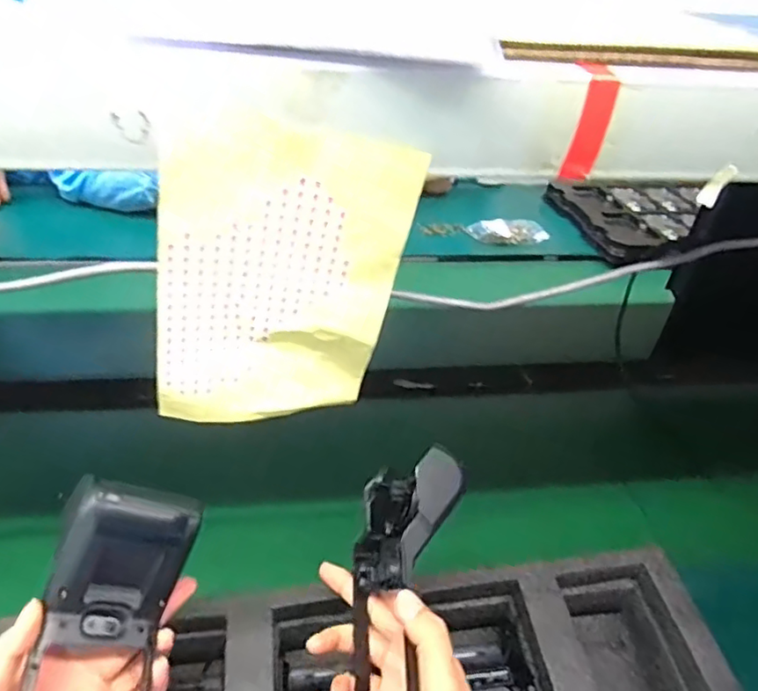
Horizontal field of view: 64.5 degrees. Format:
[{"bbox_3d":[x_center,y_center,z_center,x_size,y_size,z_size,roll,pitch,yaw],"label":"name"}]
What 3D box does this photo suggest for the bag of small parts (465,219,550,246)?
[{"bbox_3d":[0.245,-0.217,1.147,0.142,0.031,0.061,3,37,-4],"label":"bag of small parts"}]

